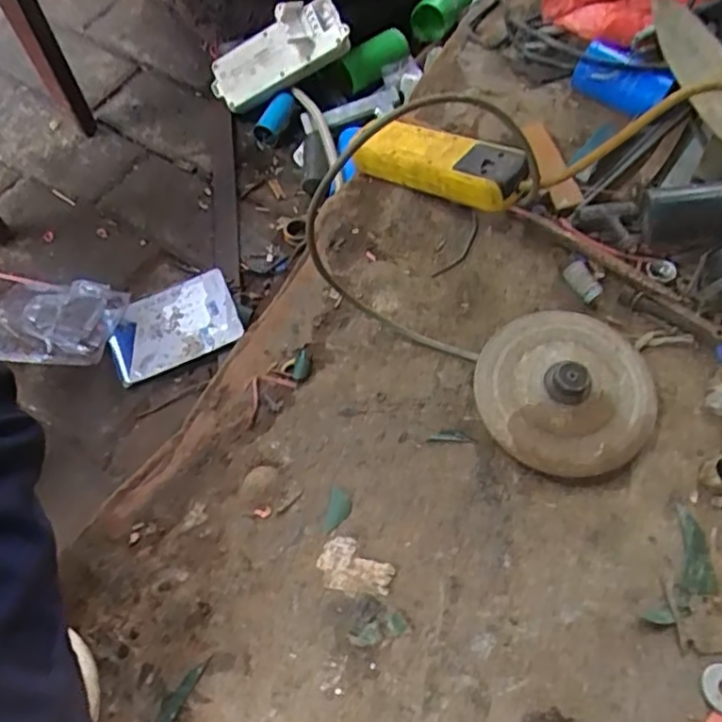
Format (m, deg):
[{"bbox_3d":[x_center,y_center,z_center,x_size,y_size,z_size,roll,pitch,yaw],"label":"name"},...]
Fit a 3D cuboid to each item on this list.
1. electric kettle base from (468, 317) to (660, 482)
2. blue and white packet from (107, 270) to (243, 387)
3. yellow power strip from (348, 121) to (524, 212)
[{"bbox_3d":[0.168,0.019,0.518,0.141,0.040,0.137,0,63,0],"label":"electric kettle base"},{"bbox_3d":[-0.220,-0.045,0.749,0.143,0.021,0.108,-20,65,-11],"label":"blue and white packet"},{"bbox_3d":[0.074,-0.190,0.617,0.193,0.041,0.056,30,65,38],"label":"yellow power strip"}]

